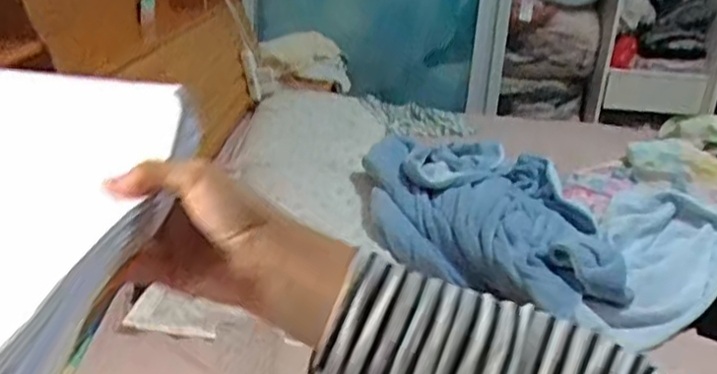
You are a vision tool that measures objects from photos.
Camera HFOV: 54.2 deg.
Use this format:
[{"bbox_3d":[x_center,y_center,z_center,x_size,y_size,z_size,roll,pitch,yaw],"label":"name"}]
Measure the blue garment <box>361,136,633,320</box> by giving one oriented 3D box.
[{"bbox_3d":[0.281,0.034,1.564,0.505,0.161,0.594,3,23,0],"label":"blue garment"}]

